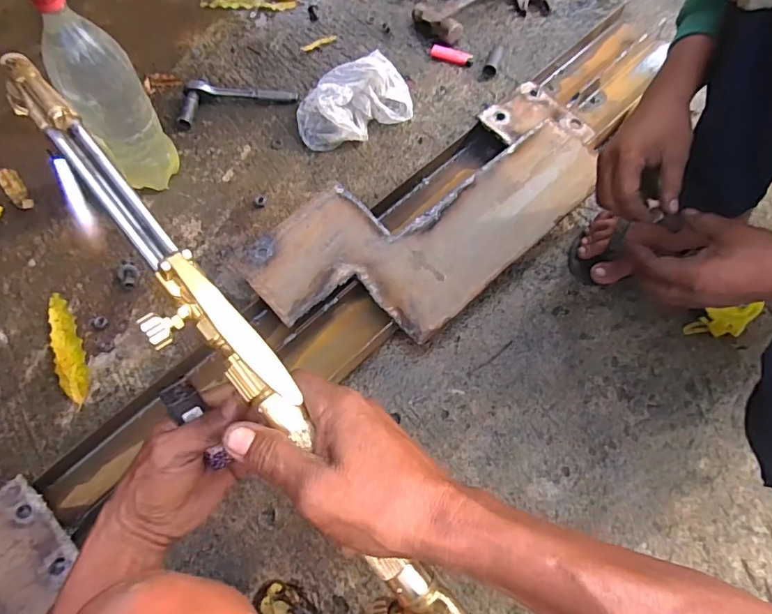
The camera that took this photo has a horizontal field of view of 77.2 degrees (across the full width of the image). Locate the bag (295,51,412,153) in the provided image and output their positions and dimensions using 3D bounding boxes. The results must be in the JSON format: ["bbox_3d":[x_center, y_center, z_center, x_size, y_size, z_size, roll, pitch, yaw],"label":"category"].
[{"bbox_3d":[-0.056,-0.334,0.788,0.184,0.082,0.113,-18,68,-6],"label":"bag"}]

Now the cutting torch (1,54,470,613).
[{"bbox_3d":[-0.064,0.068,0.278,0.046,0.047,0.510,-36,90,-15],"label":"cutting torch"}]

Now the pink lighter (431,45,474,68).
[{"bbox_3d":[0.120,-0.453,0.871,0.076,0.018,0.025,15,66,9],"label":"pink lighter"}]

